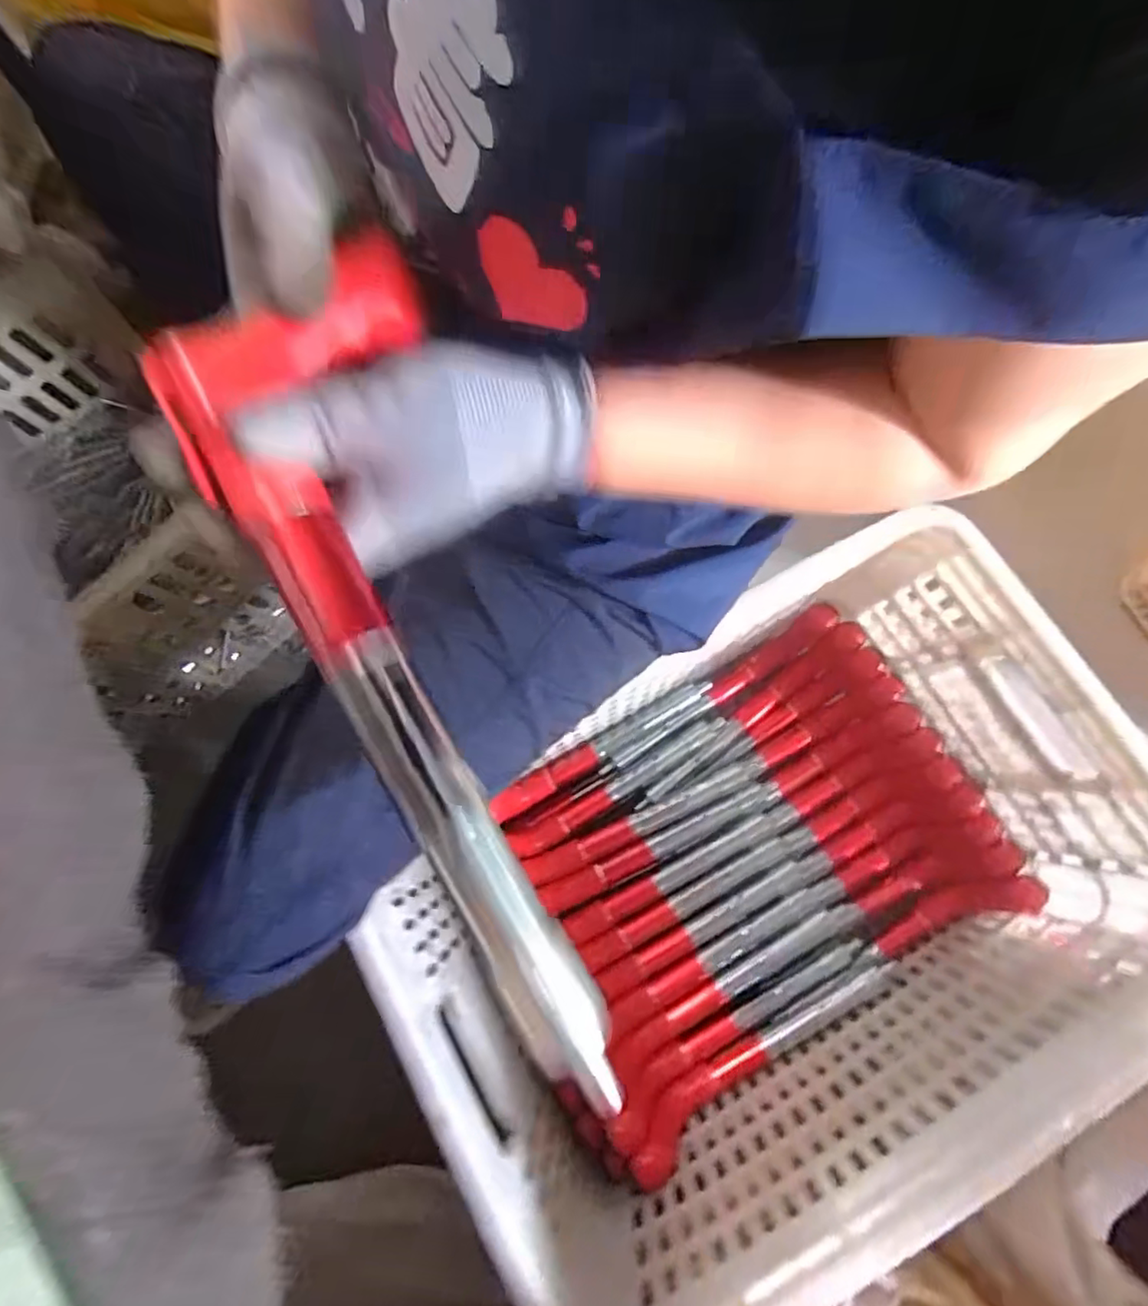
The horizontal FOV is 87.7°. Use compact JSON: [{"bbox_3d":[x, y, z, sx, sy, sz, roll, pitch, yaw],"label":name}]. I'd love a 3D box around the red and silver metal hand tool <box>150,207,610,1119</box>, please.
[{"bbox_3d":[-0.056,0.001,0.211,0.095,0.029,0.300,-23,83,-3],"label":"red and silver metal hand tool"}]

